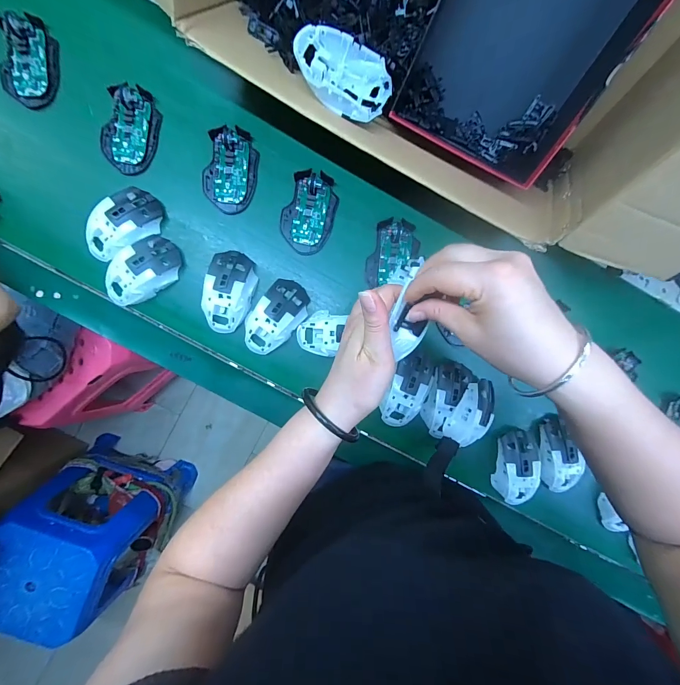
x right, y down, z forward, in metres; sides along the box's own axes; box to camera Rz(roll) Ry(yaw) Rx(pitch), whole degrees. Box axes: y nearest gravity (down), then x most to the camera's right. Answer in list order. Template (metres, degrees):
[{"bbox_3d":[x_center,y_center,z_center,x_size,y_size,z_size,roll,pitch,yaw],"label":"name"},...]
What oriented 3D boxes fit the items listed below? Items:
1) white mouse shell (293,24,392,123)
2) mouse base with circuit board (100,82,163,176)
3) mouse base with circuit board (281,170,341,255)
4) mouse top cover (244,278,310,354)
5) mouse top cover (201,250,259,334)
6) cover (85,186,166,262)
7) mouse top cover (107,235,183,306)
[{"bbox_3d":[0.005,-0.305,0.382,0.111,0.031,0.067,30,91,-4],"label":"white mouse shell"},{"bbox_3d":[-0.297,-0.302,0.471,0.075,0.023,0.118,21,92,-4],"label":"mouse base with circuit board"},{"bbox_3d":[-0.044,-0.190,0.490,0.073,0.016,0.115,21,91,-4],"label":"mouse base with circuit board"},{"bbox_3d":[-0.093,-0.034,0.487,0.060,0.033,0.114,36,90,-4],"label":"mouse top cover"},{"bbox_3d":[-0.159,-0.072,0.482,0.070,0.038,0.118,12,92,-4],"label":"mouse top cover"},{"bbox_3d":[-0.305,-0.162,0.470,0.116,0.034,0.063,-42,94,0],"label":"cover"},{"bbox_3d":[-0.281,-0.100,0.474,0.116,0.035,0.067,-38,94,-1],"label":"mouse top cover"}]

